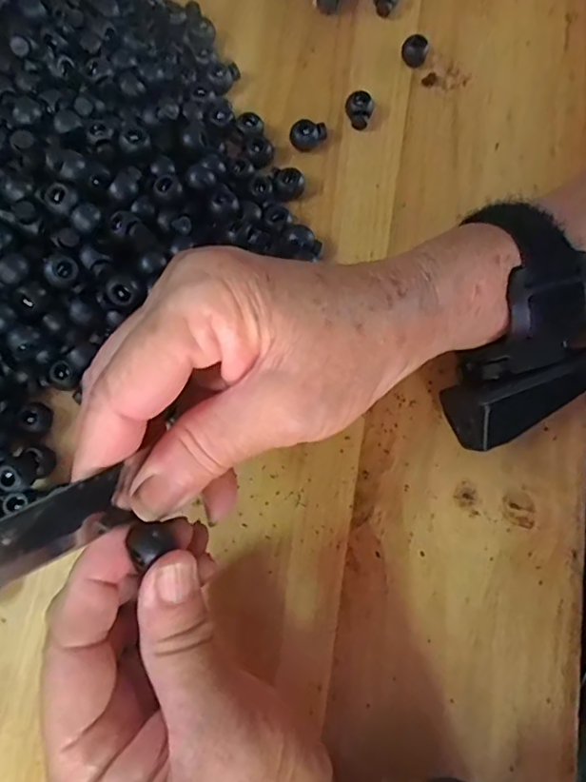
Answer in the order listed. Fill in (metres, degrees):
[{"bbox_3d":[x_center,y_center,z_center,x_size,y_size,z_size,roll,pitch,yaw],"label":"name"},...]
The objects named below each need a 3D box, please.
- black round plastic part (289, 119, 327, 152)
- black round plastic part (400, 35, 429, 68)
[{"bbox_3d":[0.009,-0.141,0.306,0.020,0.012,0.012,3,75,0],"label":"black round plastic part"},{"bbox_3d":[0.070,-0.197,0.321,0.015,0.014,0.013,28,76,7],"label":"black round plastic part"}]

